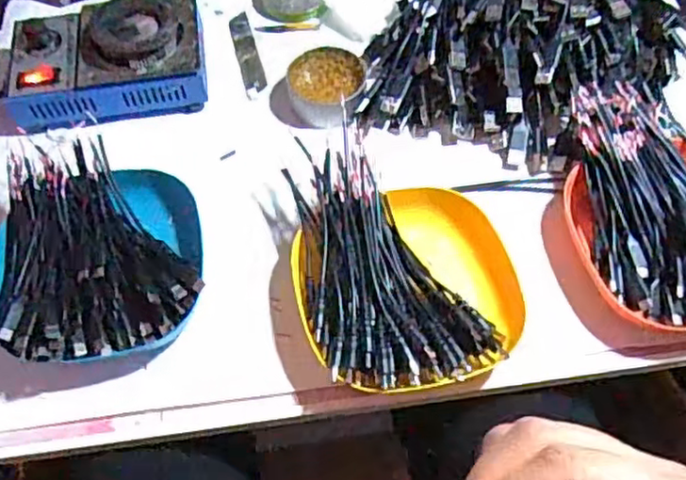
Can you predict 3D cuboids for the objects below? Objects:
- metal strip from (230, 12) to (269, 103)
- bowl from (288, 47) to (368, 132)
[{"bbox_3d":[-0.083,-0.161,0.582,0.018,0.004,0.103,-14,61,-6],"label":"metal strip"},{"bbox_3d":[-0.013,-0.122,0.543,0.061,0.023,0.070,4,61,4],"label":"bowl"}]

